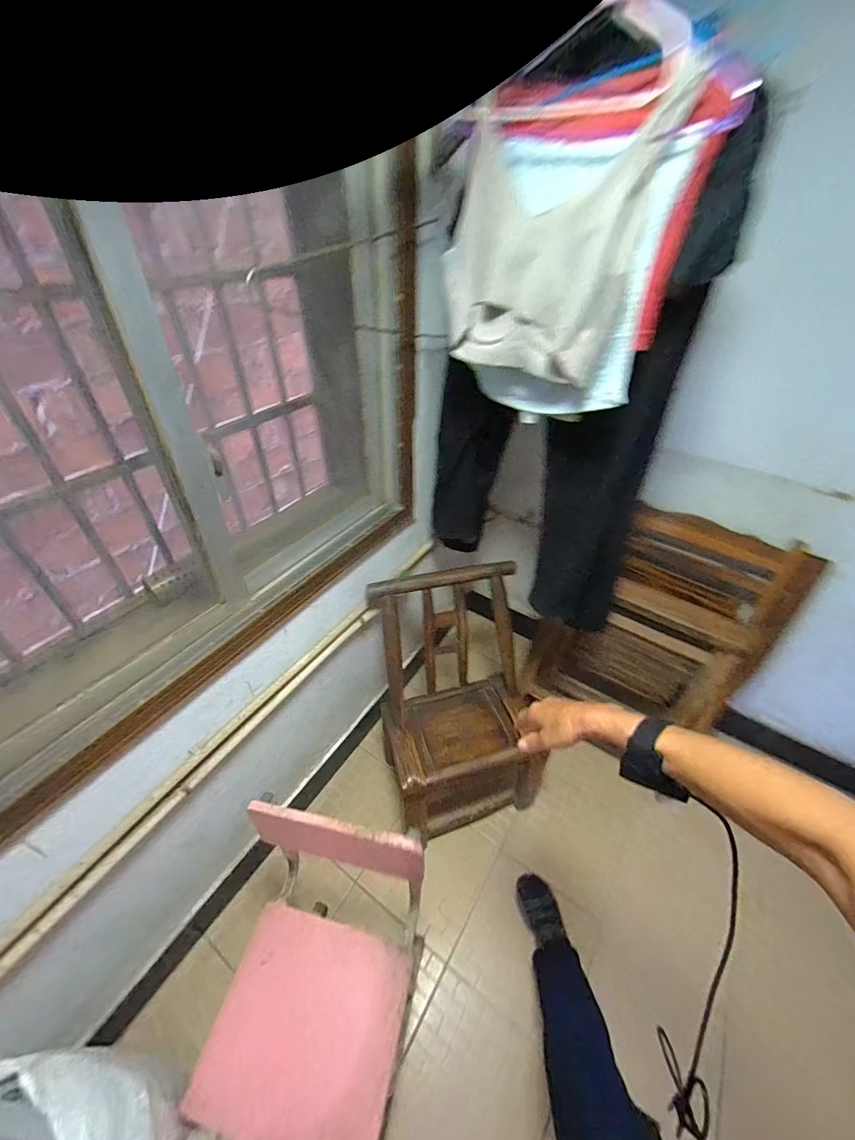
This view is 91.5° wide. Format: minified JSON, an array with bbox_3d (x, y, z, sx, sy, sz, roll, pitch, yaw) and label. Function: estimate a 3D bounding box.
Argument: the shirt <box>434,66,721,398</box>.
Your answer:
[{"bbox_3d":[0.152,-0.456,0.602,0.293,0.296,0.065,33,50,30],"label":"shirt"}]

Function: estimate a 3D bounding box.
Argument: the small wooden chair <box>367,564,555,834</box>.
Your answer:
[{"bbox_3d":[0.094,0.400,1.248,0.438,0.709,0.438,-11,43,-16],"label":"small wooden chair"}]

